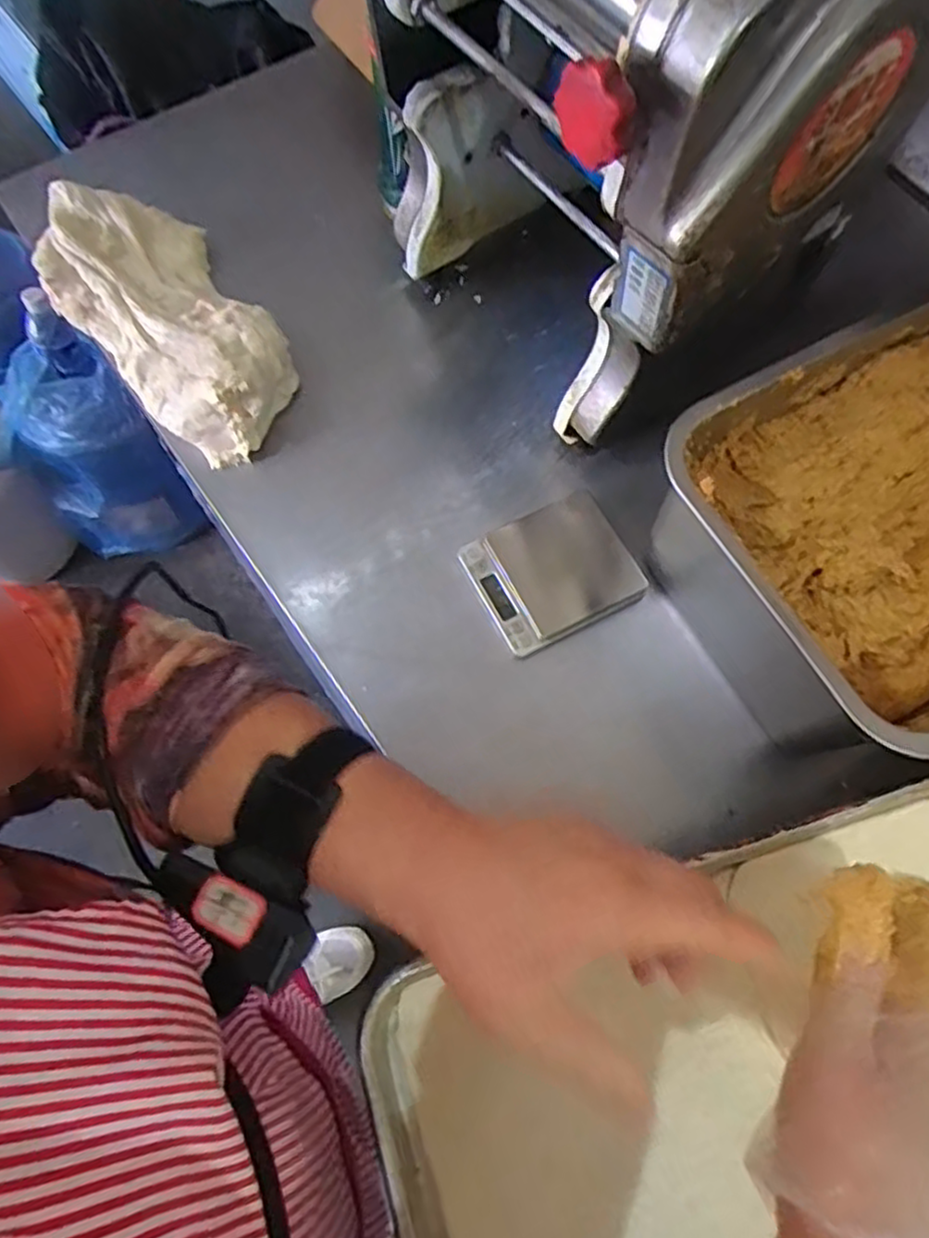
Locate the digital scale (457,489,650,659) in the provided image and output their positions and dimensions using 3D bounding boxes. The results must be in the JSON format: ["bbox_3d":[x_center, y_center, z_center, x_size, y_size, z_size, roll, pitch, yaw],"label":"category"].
[{"bbox_3d":[0.072,-0.039,0.583,0.124,0.014,0.105,-26,73,-11],"label":"digital scale"}]

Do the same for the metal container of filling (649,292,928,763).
[{"bbox_3d":[0.332,-0.072,0.539,0.343,0.143,0.261,-30,74,-12],"label":"metal container of filling"}]

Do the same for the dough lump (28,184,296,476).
[{"bbox_3d":[-0.259,-0.273,0.635,0.144,0.061,0.287,-40,76,-15],"label":"dough lump"}]

